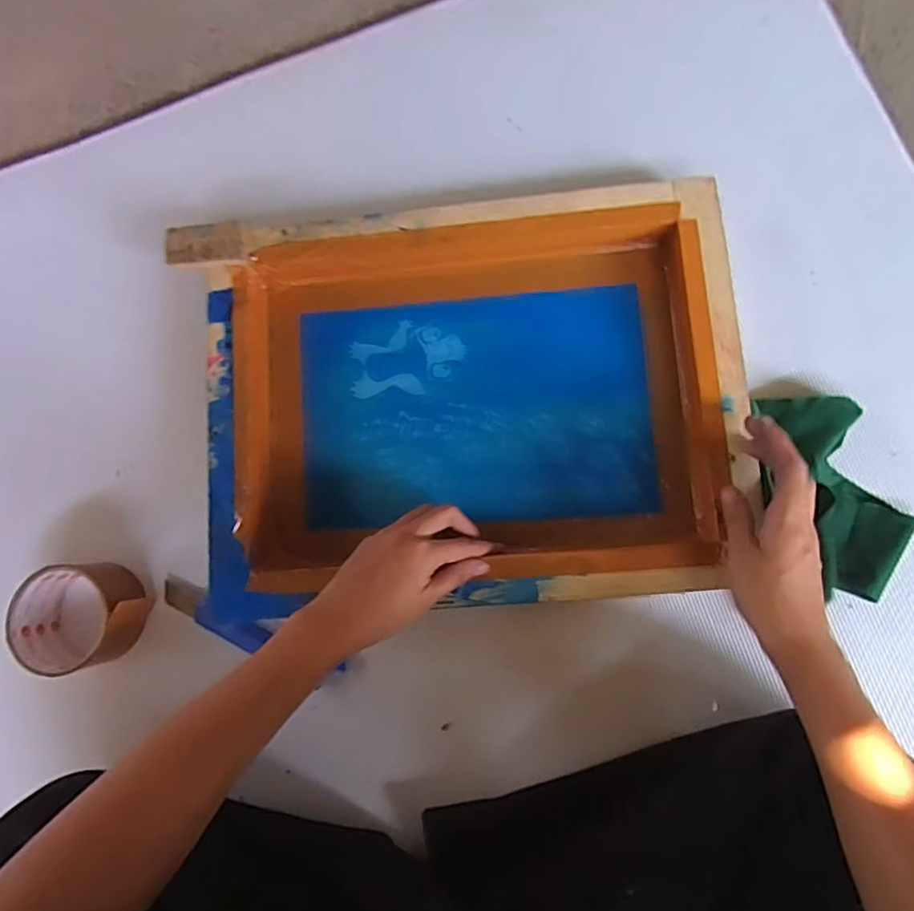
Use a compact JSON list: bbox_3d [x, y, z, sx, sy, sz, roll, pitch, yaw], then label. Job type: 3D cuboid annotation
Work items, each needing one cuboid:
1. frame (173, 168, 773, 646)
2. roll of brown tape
[{"bbox_3d":[0.006,-0.046,0.455,0.410,0.052,0.310,-5,82,5],"label":"frame"},{"bbox_3d":[-0.302,0.128,0.459,0.092,0.049,0.083,-15,82,4],"label":"roll of brown tape"}]

